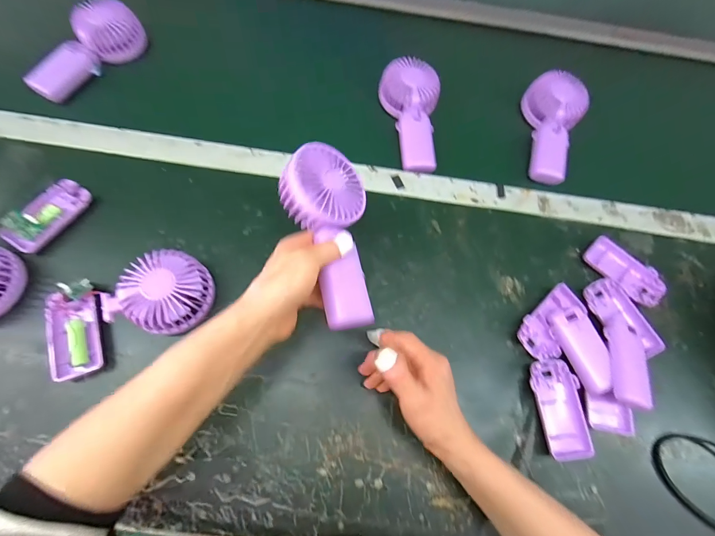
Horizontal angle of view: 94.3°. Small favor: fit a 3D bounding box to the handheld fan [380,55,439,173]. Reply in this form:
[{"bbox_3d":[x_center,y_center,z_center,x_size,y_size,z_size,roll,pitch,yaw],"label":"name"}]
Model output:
[{"bbox_3d":[0.085,-0.222,0.492,0.080,0.035,0.171,-7,81,-6],"label":"handheld fan"}]

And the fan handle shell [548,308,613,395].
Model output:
[{"bbox_3d":[0.254,0.092,0.375,0.043,0.018,0.091,-11,69,-8],"label":"fan handle shell"}]

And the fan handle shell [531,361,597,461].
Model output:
[{"bbox_3d":[0.216,0.149,0.353,0.048,0.013,0.096,-8,68,-6],"label":"fan handle shell"}]

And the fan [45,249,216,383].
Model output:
[{"bbox_3d":[-0.240,0.042,0.348,0.165,0.047,0.088,-19,70,-11],"label":"fan"}]

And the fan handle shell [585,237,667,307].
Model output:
[{"bbox_3d":[0.341,0.004,0.424,0.097,0.016,0.049,43,72,13],"label":"fan handle shell"}]

